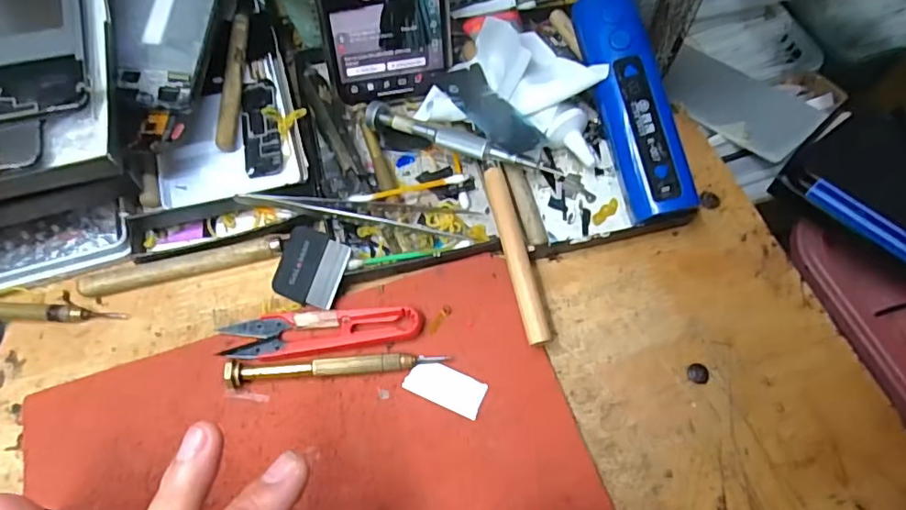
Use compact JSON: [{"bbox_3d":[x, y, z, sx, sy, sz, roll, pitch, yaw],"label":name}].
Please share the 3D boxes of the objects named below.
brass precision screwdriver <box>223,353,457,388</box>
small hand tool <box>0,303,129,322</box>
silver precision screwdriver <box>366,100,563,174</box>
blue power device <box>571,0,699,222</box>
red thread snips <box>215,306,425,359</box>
[{"bbox_3d":[-0.056,0.054,0.281,0.105,0.011,0.010,-6,64,-3],"label":"brass precision screwdriver"},{"bbox_3d":[-0.226,0.029,0.297,0.103,0.014,0.009,1,63,0],"label":"small hand tool"},{"bbox_3d":[0.002,-0.063,0.316,0.118,0.008,0.015,22,67,21],"label":"silver precision screwdriver"},{"bbox_3d":[0.098,-0.083,0.308,0.032,0.024,0.124,-14,85,-9],"label":"blue power device"},{"bbox_3d":[-0.066,0.038,0.289,0.101,0.009,0.022,-4,63,-2],"label":"red thread snips"}]

